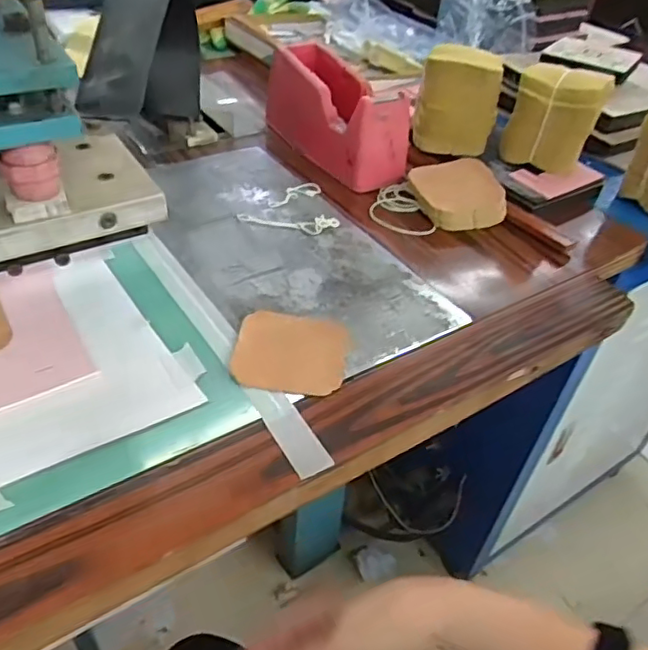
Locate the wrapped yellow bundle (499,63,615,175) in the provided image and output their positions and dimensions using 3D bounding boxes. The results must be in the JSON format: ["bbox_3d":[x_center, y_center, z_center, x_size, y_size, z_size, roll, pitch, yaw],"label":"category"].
[{"bbox_3d":[0.242,-0.216,0.640,0.092,0.095,0.058,19,44,14],"label":"wrapped yellow bundle"}]

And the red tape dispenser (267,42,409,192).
[{"bbox_3d":[0.009,-0.238,0.675,0.073,0.088,0.204,-20,48,-26],"label":"red tape dispenser"}]

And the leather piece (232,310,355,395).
[{"bbox_3d":[-0.023,0.018,0.447,0.081,0.007,0.076,6,42,0],"label":"leather piece"}]

